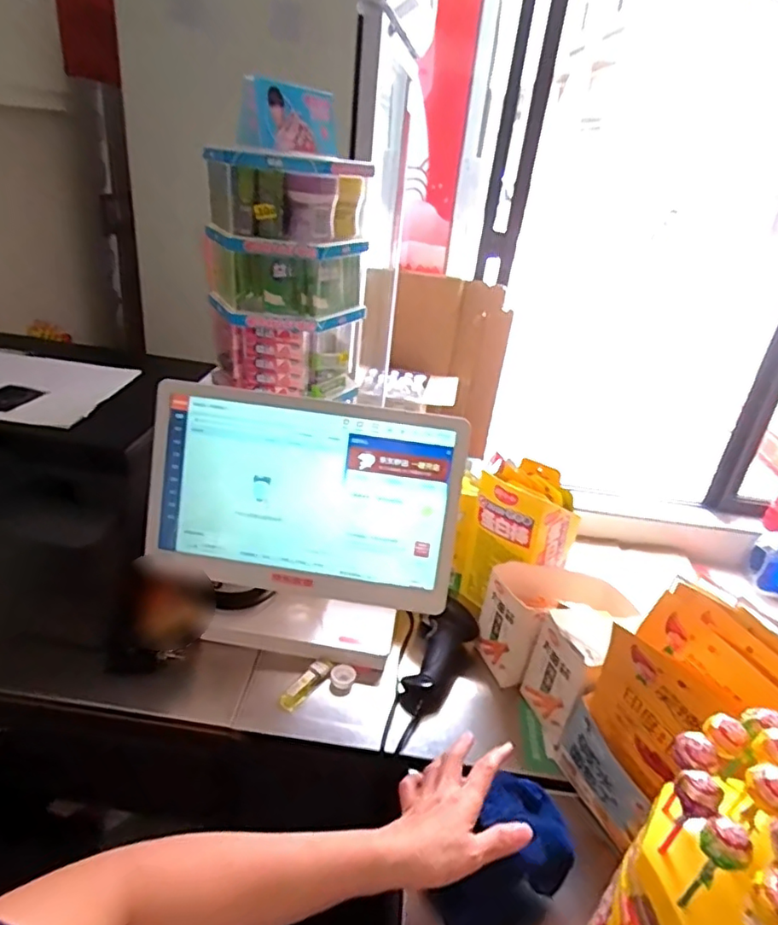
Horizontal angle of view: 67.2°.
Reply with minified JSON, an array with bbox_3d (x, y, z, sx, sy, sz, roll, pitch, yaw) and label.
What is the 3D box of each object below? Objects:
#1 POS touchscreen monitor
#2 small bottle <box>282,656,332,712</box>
[{"bbox_3d":[-0.097,0.050,0.671,0.355,0.245,0.030,8,9,1],"label":"POS touchscreen monitor"},{"bbox_3d":[-0.097,0.268,0.715,0.024,0.020,0.082,21,30,24],"label":"small bottle"}]

